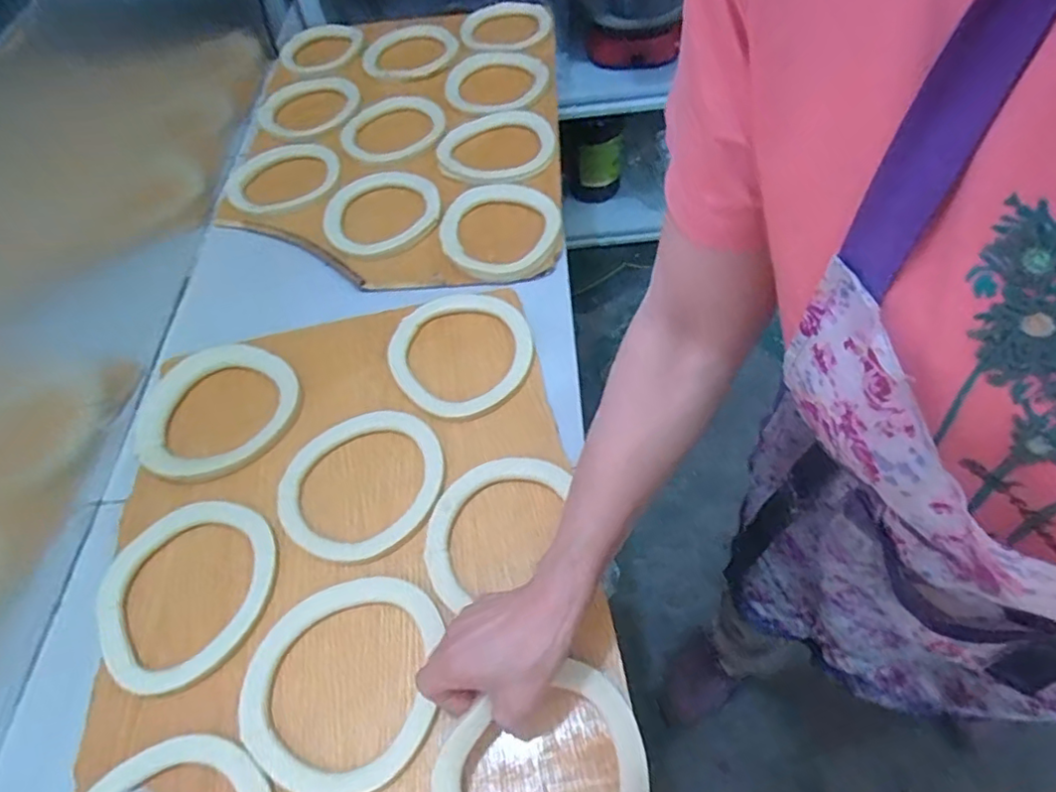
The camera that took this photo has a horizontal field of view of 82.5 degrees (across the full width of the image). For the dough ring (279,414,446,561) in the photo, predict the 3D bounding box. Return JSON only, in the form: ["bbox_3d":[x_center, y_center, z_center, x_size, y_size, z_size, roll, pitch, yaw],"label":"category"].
[{"bbox_3d":[-0.164,0.083,0.593,0.162,0.013,0.148,-2,57,3],"label":"dough ring"}]

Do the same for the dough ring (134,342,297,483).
[{"bbox_3d":[-0.341,0.011,0.664,0.175,0.026,0.161,-4,57,7],"label":"dough ring"}]

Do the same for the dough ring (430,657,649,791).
[{"bbox_3d":[0.010,0.274,0.430,0.160,0.033,0.117,-28,59,-13],"label":"dough ring"}]

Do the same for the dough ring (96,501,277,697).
[{"bbox_3d":[-0.311,0.174,0.545,0.150,0.015,0.167,18,60,16],"label":"dough ring"}]

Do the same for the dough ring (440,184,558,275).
[{"bbox_3d":[-0.035,-0.221,0.782,0.153,0.026,0.178,-9,56,-2],"label":"dough ring"}]

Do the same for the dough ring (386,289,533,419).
[{"bbox_3d":[-0.074,-0.053,0.676,0.157,0.017,0.164,-2,57,3],"label":"dough ring"}]

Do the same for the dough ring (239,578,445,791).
[{"bbox_3d":[-0.154,0.233,0.493,0.155,0.013,0.162,-2,57,3],"label":"dough ring"}]

